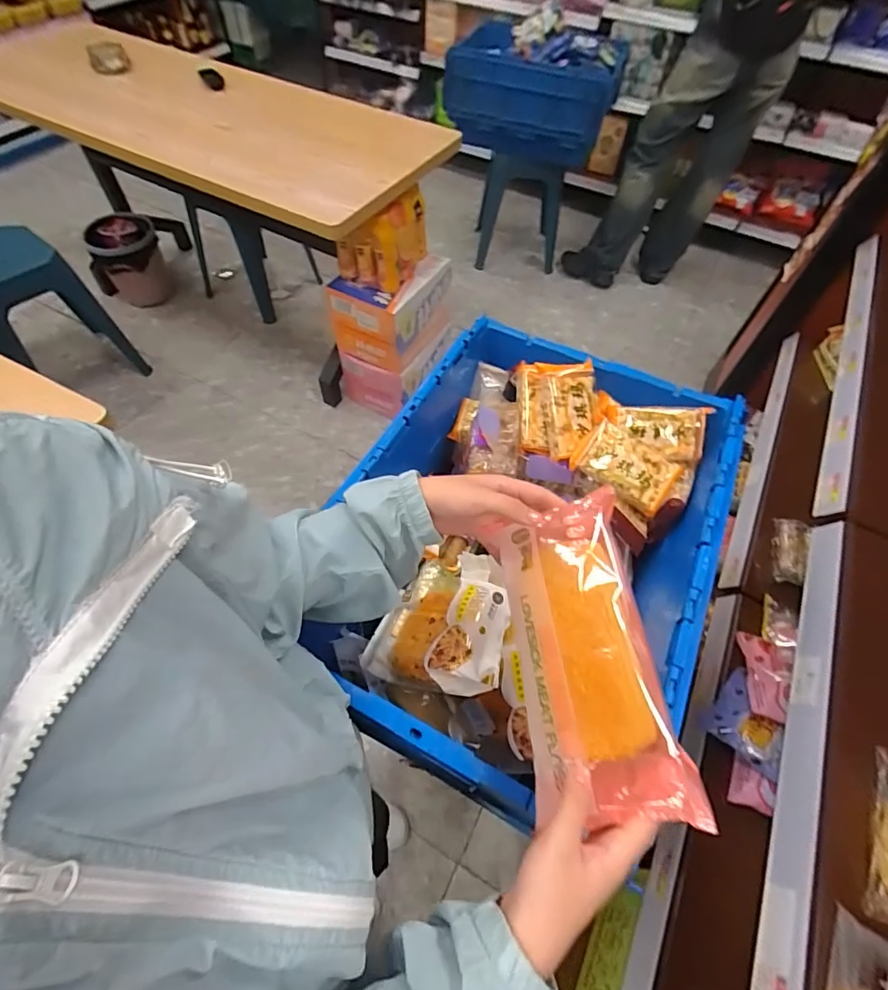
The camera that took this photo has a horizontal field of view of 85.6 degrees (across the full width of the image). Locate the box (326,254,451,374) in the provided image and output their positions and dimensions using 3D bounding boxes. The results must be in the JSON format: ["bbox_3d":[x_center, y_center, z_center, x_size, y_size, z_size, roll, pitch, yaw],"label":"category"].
[{"bbox_3d":[-0.176,-0.644,1.620,0.281,0.267,0.366,21,58,11],"label":"box"}]

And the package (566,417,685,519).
[{"bbox_3d":[0.244,-0.037,0.640,0.131,0.028,0.079,31,80,0],"label":"package"}]

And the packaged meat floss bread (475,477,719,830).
[{"bbox_3d":[0.105,0.114,0.372,0.100,0.061,0.229,-4,61,-5],"label":"packaged meat floss bread"}]

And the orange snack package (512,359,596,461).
[{"bbox_3d":[0.157,-0.121,0.673,0.105,0.034,0.138,-4,83,18],"label":"orange snack package"}]

